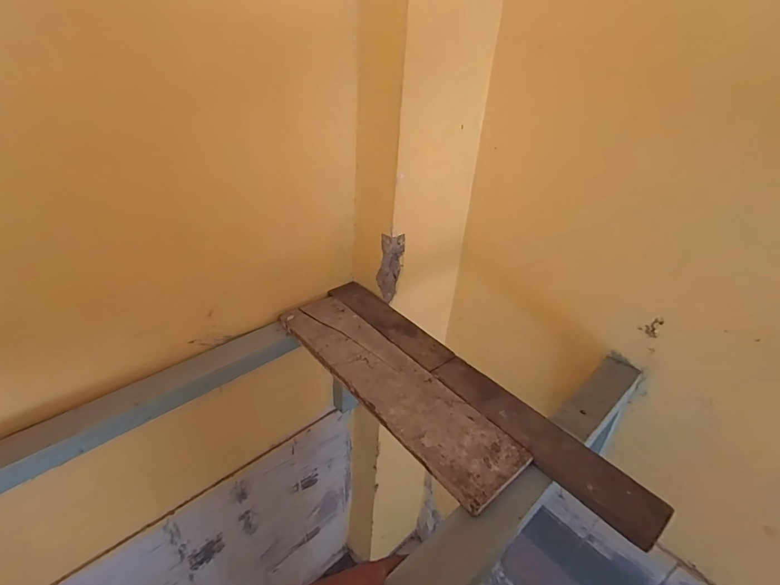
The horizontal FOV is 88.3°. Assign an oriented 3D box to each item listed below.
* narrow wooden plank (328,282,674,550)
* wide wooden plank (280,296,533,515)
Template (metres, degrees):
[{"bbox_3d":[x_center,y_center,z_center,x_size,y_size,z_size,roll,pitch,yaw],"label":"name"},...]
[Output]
[{"bbox_3d":[0.113,0.137,0.678,0.080,0.027,0.642,-19,38,-36],"label":"narrow wooden plank"},{"bbox_3d":[-0.005,0.135,0.649,0.126,0.022,0.465,-21,39,-37],"label":"wide wooden plank"}]

